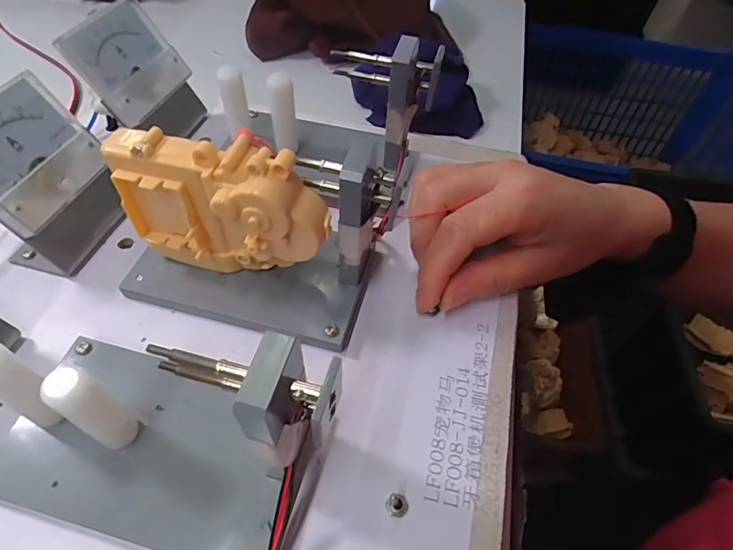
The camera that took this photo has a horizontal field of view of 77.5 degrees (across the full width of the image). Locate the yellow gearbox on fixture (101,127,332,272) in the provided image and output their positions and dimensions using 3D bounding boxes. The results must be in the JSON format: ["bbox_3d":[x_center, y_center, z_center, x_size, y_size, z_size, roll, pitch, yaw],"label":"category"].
[{"bbox_3d":[-0.064,-0.026,0.216,0.092,0.081,0.031,18,54,10],"label":"yellow gearbox on fixture"}]

